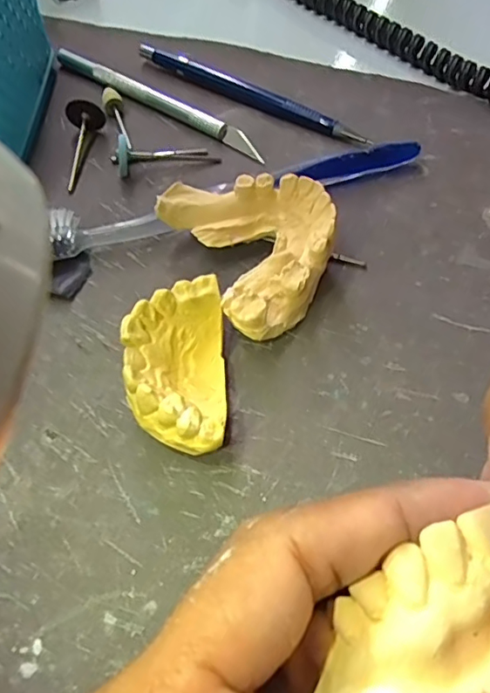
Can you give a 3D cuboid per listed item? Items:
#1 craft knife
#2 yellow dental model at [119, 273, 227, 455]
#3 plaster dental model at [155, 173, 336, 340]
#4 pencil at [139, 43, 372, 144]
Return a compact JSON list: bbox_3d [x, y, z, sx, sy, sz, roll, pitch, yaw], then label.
[{"bbox_3d":[-0.046,-0.125,0.269,0.137,0.007,0.008,32,61,20],"label":"craft knife"},{"bbox_3d":[-0.022,0.007,0.169,0.029,0.024,0.057,-3,56,-2],"label":"yellow dental model"},{"bbox_3d":[0.005,-0.038,0.199,0.053,0.026,0.069,-25,59,-16],"label":"plaster dental model"},{"bbox_3d":[0.000,-0.129,0.270,0.134,0.008,0.007,30,61,18],"label":"pencil"}]

